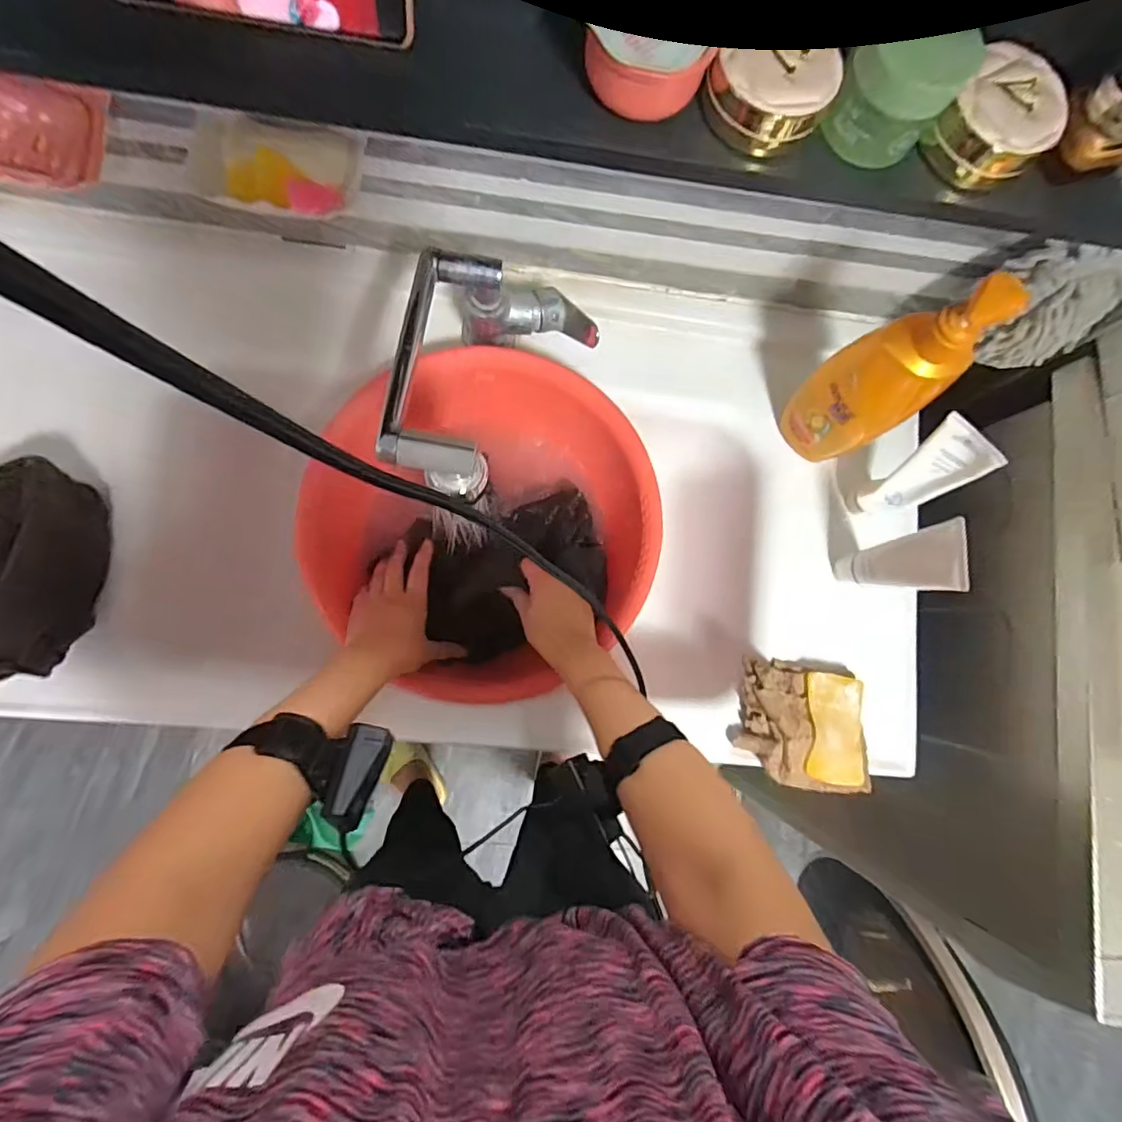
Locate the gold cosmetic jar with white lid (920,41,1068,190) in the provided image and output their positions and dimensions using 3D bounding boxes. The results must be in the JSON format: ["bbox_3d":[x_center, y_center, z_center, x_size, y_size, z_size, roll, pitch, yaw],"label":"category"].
[{"bbox_3d":[0.262,-0.264,0.332,0.060,0.041,0.066,1,83,-6],"label":"gold cosmetic jar with white lid"}]

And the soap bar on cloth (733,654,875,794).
[{"bbox_3d":[0.252,0.170,0.571,0.130,0.041,0.120,11,82,-5],"label":"soap bar on cloth"}]

